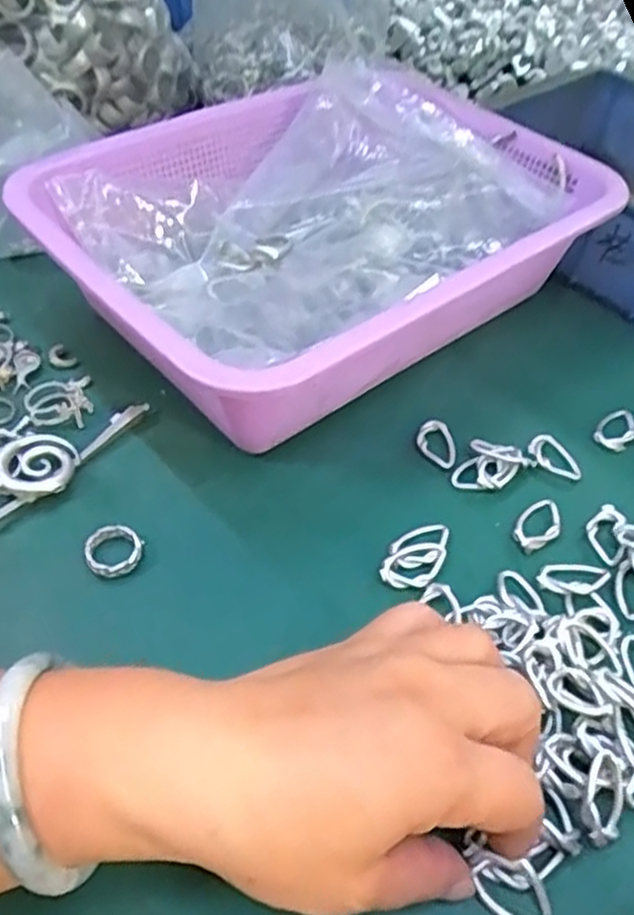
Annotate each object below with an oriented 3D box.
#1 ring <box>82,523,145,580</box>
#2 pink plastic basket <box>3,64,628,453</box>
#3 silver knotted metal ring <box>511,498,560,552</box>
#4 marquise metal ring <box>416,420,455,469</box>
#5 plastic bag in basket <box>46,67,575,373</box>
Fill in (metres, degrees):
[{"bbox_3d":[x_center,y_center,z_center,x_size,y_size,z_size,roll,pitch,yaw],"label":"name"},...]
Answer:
[{"bbox_3d":[-0.091,0.041,0.323,0.025,0.008,0.024,2,48,-2],"label":"ring"},{"bbox_3d":[0.004,-0.128,0.426,0.293,0.092,0.223,-33,58,-29],"label":"pink plastic basket"},{"bbox_3d":[0.107,0.031,0.349,0.033,0.004,0.019,-32,57,-28],"label":"silver knotted metal ring"},{"bbox_3d":[0.063,-0.008,0.379,0.019,0.004,0.031,-4,48,-8],"label":"marquise metal ring"},{"bbox_3d":[-0.004,-0.135,0.428,0.234,0.097,0.176,-33,59,-28],"label":"plastic bag in basket"}]

